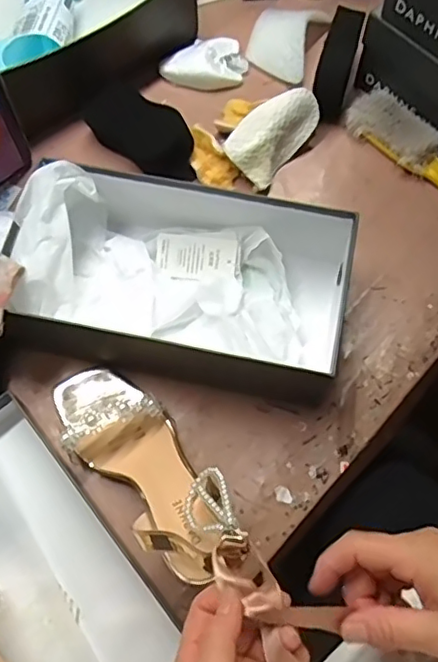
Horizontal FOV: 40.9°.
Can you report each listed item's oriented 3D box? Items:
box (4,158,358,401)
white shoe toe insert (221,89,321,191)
[{"bbox_3d":[-0.033,-0.056,0.539,0.287,0.086,0.166,10,68,3],"label":"box"},{"bbox_3d":[0.056,-0.210,0.621,0.057,0.045,0.104,37,72,13],"label":"white shoe toe insert"}]

